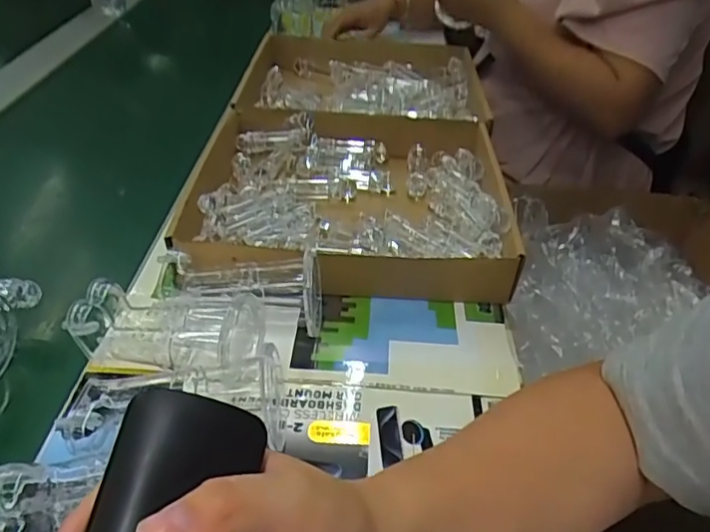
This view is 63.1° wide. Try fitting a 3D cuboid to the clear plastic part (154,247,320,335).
[{"bbox_3d":[-0.095,0.023,0.472,0.135,0.062,0.058,3,39,1],"label":"clear plastic part"}]

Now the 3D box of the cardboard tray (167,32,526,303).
[{"bbox_3d":[0.013,-0.162,0.716,0.325,0.056,0.579,3,39,0],"label":"cardboard tray"}]

